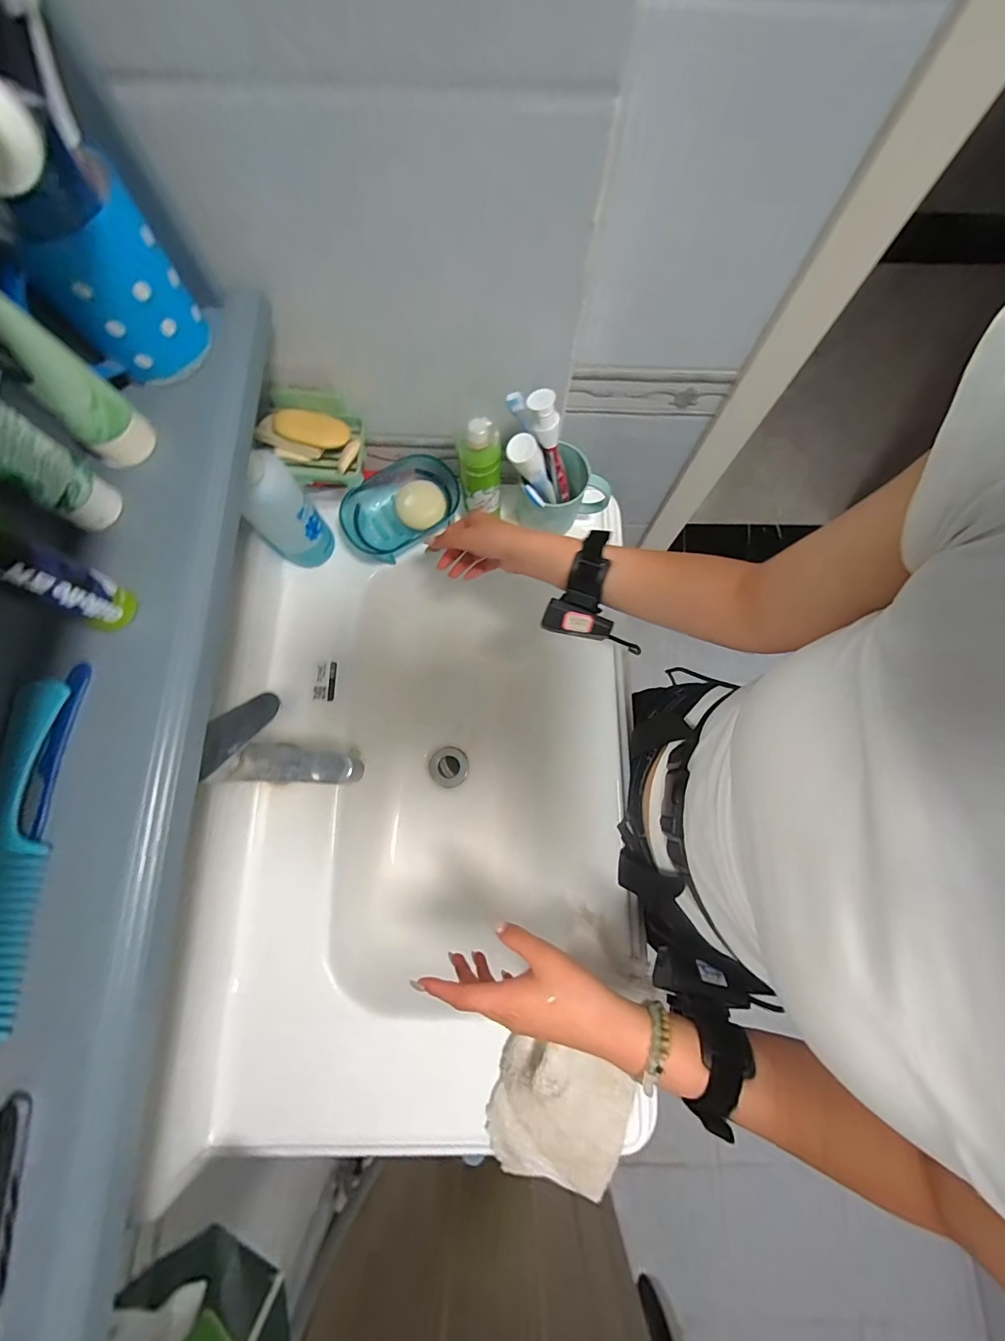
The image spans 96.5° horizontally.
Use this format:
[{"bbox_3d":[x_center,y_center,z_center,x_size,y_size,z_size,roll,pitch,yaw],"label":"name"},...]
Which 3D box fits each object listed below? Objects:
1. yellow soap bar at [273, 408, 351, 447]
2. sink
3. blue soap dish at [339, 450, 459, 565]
[{"bbox_3d":[-0.219,-0.279,0.517,0.080,0.014,0.039,6,86,-15],"label":"yellow soap bar"},{"bbox_3d":[-0.098,0.182,0.598,0.478,0.194,0.643,3,76,0],"label":"sink"},{"bbox_3d":[-0.132,-0.208,0.582,0.158,0.043,0.112,-26,78,-7],"label":"blue soap dish"}]

